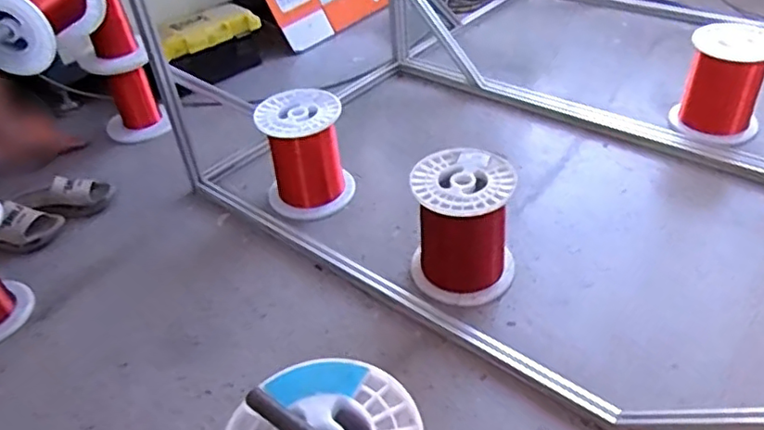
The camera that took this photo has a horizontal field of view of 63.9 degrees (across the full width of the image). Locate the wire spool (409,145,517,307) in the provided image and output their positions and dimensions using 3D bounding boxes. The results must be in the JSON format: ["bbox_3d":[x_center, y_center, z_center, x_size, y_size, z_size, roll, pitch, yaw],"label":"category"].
[{"bbox_3d":[0.162,0.021,1.226,0.197,0.235,0.207,-4,40,3],"label":"wire spool"}]

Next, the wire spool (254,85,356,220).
[{"bbox_3d":[-0.185,-0.151,1.456,0.198,0.244,0.180,-4,40,3],"label":"wire spool"}]

